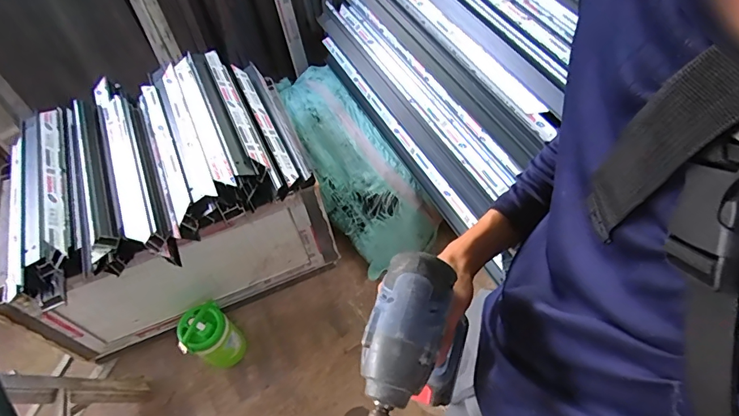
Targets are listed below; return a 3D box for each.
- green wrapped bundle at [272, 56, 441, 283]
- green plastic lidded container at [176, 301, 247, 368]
[{"bbox_3d":[-0.090,-0.179,1.616,0.283,0.241,0.849,-31,61,-14],"label":"green wrapped bundle"},{"bbox_3d":[-0.474,0.399,1.370,0.136,0.295,0.123,-23,59,-10],"label":"green plastic lidded container"}]

